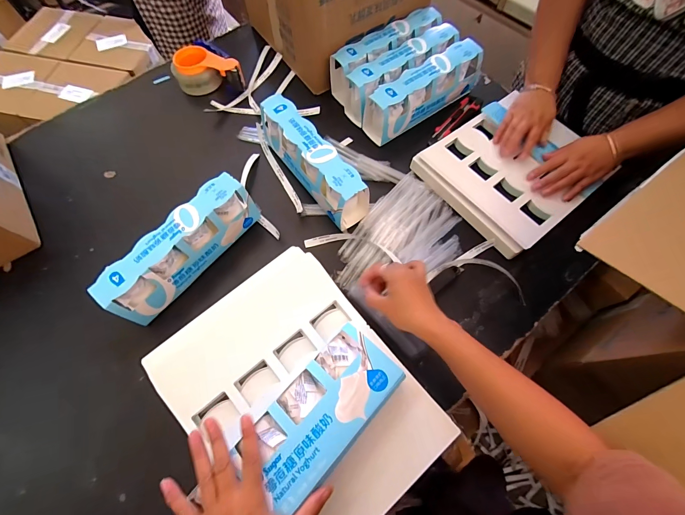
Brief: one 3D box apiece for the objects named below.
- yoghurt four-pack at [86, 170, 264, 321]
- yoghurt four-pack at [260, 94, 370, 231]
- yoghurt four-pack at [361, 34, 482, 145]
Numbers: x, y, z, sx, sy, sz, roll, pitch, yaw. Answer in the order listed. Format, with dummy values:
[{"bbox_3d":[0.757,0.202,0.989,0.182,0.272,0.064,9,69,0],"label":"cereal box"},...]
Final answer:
[{"bbox_3d":[-0.260,-0.018,0.528,0.059,0.088,0.266,36,73,14],"label":"yoghurt four-pack"},{"bbox_3d":[-0.055,-0.181,0.591,0.067,0.094,0.267,-35,71,-13],"label":"yoghurt four-pack"},{"bbox_3d":[0.174,-0.352,0.670,0.272,0.091,0.072,-33,71,-12],"label":"yoghurt four-pack"}]

